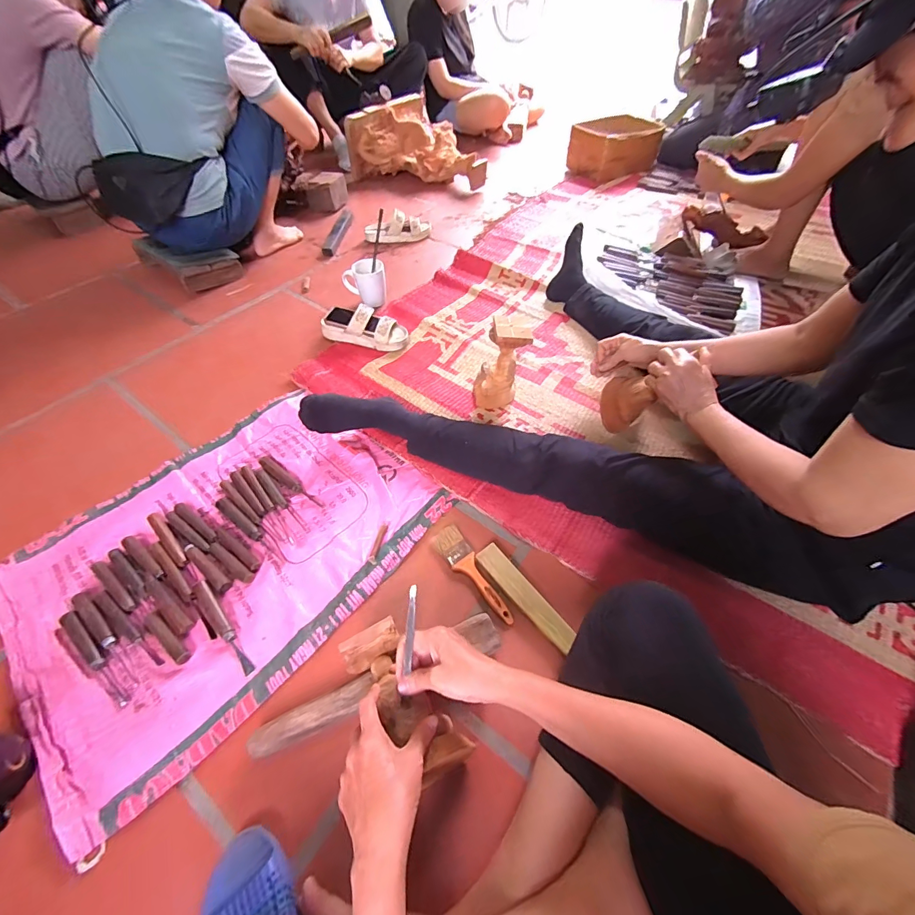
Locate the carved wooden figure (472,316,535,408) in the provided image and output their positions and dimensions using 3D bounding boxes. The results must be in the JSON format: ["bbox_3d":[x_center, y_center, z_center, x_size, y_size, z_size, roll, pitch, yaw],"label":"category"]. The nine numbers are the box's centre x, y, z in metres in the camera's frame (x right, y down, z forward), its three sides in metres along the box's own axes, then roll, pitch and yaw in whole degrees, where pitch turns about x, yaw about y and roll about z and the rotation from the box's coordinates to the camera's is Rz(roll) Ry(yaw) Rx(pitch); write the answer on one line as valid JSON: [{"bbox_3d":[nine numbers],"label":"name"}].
[{"bbox_3d":[0.089,-0.188,0.826,0.106,0.177,0.094,1,52,2],"label":"carved wooden figure"}]

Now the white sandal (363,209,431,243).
[{"bbox_3d":[-0.203,-0.787,1.352,0.219,0.070,0.076,-3,52,-2],"label":"white sandal"}]

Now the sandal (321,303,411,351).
[{"bbox_3d":[-0.230,-0.331,0.999,0.215,0.069,0.086,15,54,12],"label":"sandal"}]

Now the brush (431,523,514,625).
[{"bbox_3d":[0.026,0.183,0.636,0.048,0.010,0.181,-29,57,-20],"label":"brush"}]

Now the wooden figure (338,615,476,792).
[{"bbox_3d":[-0.063,0.284,0.479,0.070,0.073,0.184,-35,60,-24],"label":"wooden figure"}]

